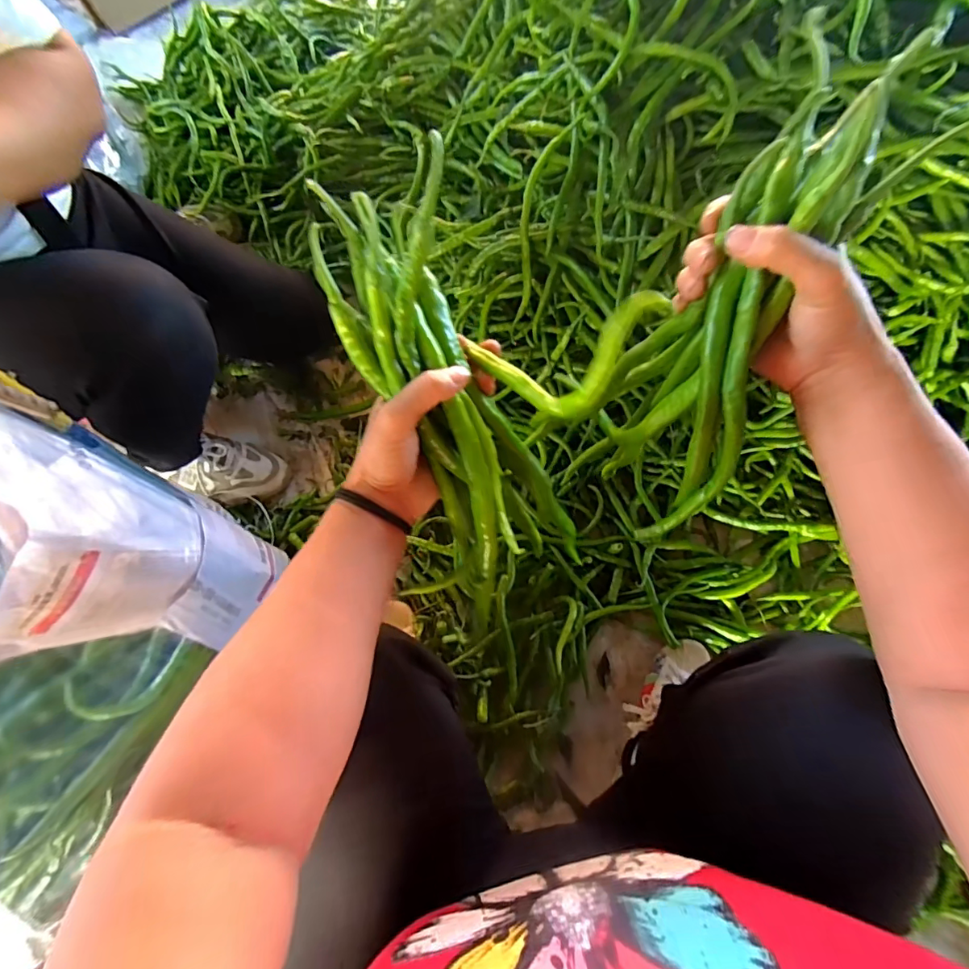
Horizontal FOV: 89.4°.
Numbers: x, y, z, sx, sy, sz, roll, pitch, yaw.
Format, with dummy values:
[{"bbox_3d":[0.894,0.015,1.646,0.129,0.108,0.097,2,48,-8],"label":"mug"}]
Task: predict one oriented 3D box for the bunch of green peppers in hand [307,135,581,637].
[{"bbox_3d":[-0.019,-0.048,0.338,0.099,0.075,0.290,-29,107,-11],"label":"bunch of green peppers in hand"}]

